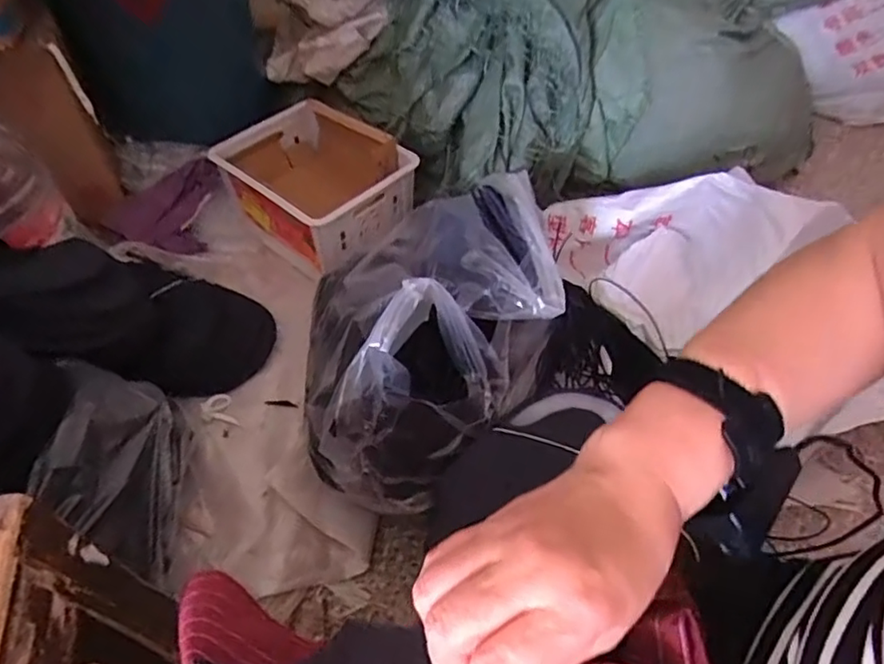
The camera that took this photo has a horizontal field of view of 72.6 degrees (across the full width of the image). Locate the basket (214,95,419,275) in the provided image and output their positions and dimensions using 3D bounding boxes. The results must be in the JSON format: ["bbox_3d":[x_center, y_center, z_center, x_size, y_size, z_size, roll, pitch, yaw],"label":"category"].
[{"bbox_3d":[-0.225,-0.263,1.061,0.292,0.152,0.234,33,58,24],"label":"basket"}]

